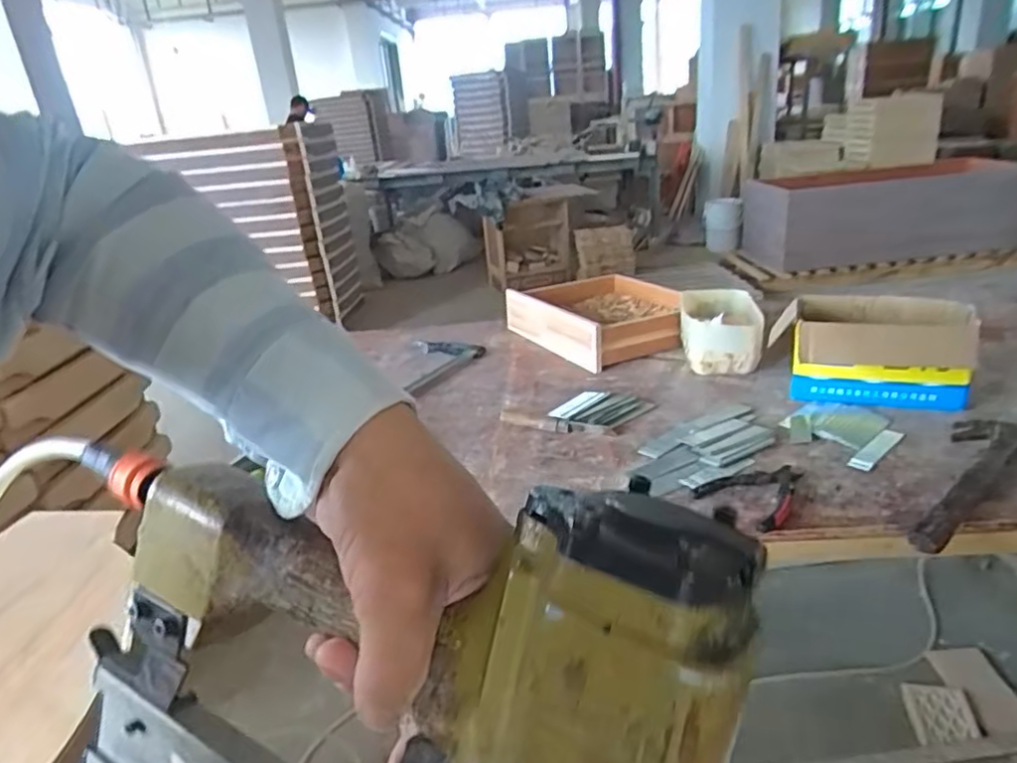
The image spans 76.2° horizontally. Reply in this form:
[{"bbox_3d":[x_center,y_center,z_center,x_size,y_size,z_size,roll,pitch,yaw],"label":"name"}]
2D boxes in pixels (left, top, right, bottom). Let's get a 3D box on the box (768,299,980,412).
[{"bbox_3d":[0.583,-0.050,1.056,0.269,0.134,0.180,4,24,22],"label":"box"}]

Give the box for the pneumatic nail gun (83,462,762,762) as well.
[{"bbox_3d":[-0.066,0.134,0.280,0.311,0.237,0.072,8,9,32],"label":"pneumatic nail gun"}]

